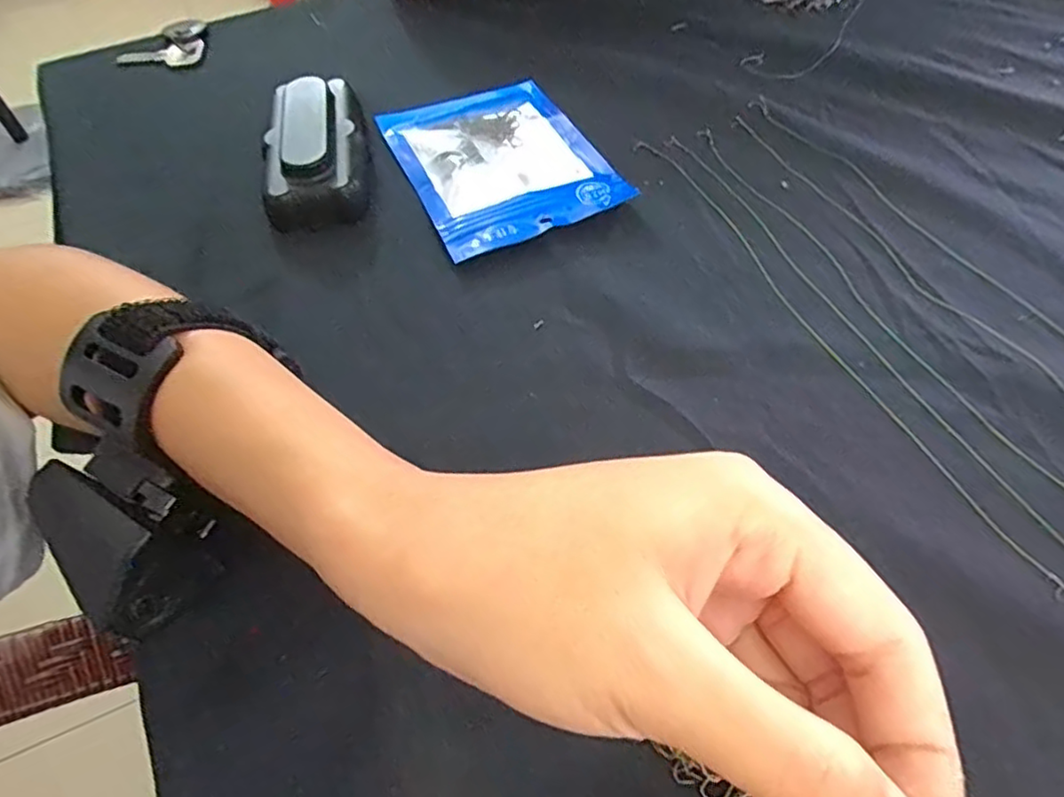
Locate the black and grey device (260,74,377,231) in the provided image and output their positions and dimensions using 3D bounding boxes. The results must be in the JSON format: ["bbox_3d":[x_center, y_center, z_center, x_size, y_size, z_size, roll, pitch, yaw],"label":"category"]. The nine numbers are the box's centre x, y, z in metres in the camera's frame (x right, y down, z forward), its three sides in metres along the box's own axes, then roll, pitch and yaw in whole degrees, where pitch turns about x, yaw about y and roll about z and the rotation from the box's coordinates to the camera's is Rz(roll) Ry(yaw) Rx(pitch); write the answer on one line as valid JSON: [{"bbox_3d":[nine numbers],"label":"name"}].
[{"bbox_3d":[-0.115,-0.135,0.344,0.053,0.027,0.112,-13,55,-7],"label":"black and grey device"}]

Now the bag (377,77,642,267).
[{"bbox_3d":[-0.017,-0.128,0.349,0.099,0.009,0.130,-21,57,-12],"label":"bag"}]

